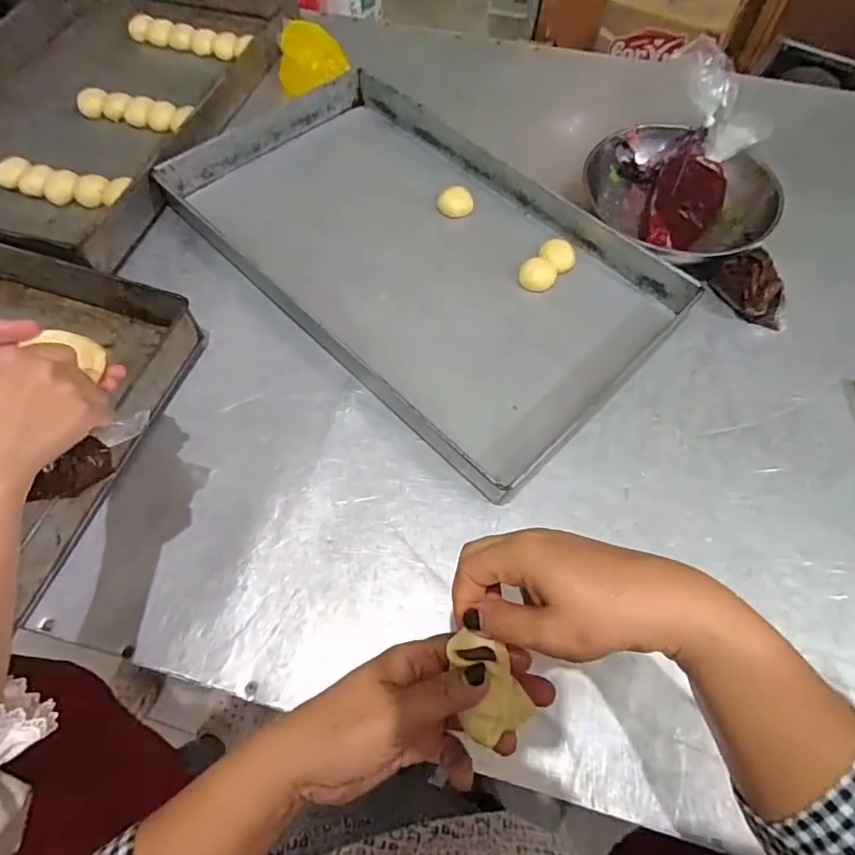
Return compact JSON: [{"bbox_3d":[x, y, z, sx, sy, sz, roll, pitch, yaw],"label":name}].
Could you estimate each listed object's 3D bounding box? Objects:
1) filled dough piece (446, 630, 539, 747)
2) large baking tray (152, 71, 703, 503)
[{"bbox_3d":[0.032,0.143,0.304,0.038,0.024,0.056,-25,64,-13],"label":"filled dough piece"},{"bbox_3d":[-0.016,-0.244,0.698,0.387,0.050,0.629,-41,69,-20],"label":"large baking tray"}]

